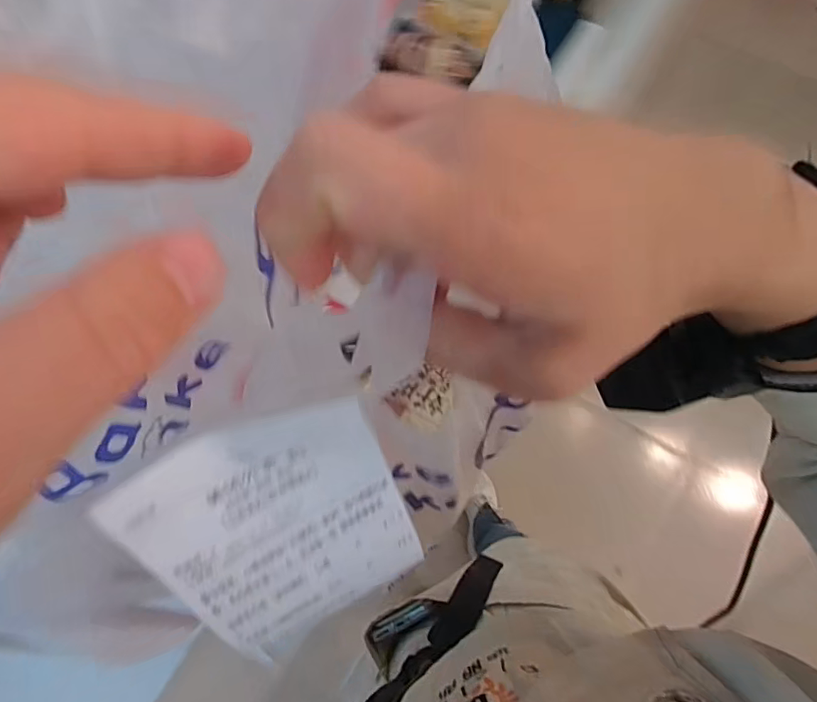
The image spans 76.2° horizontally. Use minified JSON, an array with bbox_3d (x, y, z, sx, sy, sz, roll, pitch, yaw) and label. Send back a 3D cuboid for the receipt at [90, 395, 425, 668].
[{"bbox_3d":[-0.038,0.064,0.180,0.075,0.106,0.005,-30,36,-17],"label":"receipt"}]

